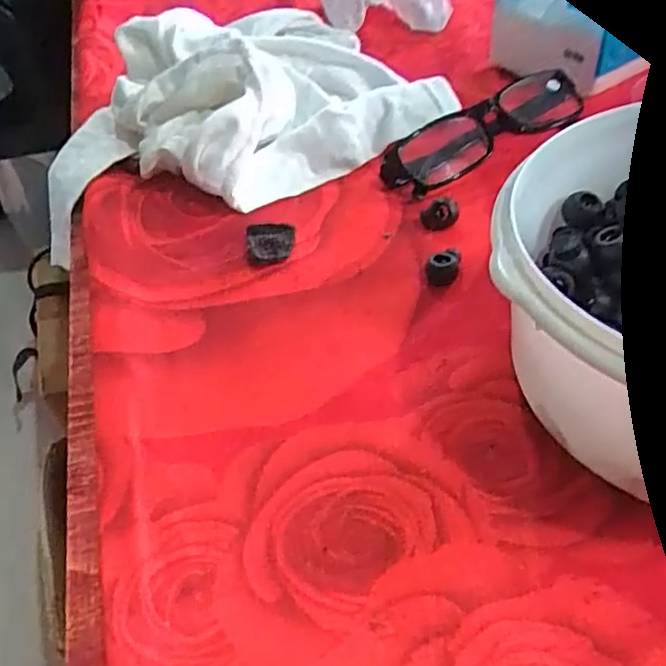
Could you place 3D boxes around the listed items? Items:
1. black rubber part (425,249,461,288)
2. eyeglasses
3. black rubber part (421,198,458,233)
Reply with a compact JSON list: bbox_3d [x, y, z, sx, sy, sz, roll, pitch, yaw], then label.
[{"bbox_3d":[0.052,-0.031,0.313,0.015,0.011,0.016,3,44,11],"label":"black rubber part"},{"bbox_3d":[0.092,-0.120,0.386,0.134,0.033,0.038,-28,47,-20],"label":"eyeglasses"},{"bbox_3d":[0.055,-0.062,0.343,0.018,0.008,0.018,-9,43,-1],"label":"black rubber part"}]

